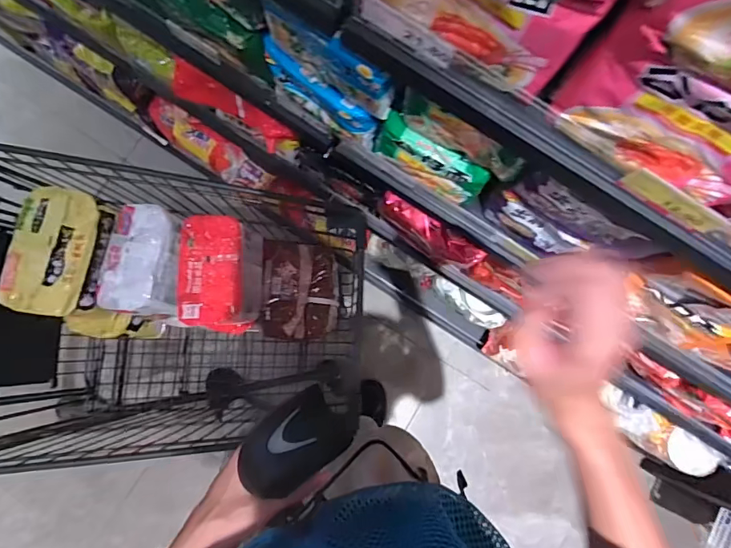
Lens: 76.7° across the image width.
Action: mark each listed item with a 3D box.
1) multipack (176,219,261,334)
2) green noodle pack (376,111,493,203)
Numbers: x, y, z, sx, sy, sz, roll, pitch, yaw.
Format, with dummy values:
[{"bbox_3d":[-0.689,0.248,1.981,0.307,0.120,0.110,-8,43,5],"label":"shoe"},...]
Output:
[{"bbox_3d":[-0.250,0.003,0.808,0.124,0.096,0.191,-1,83,-6],"label":"multipack"},{"bbox_3d":[0.090,-0.153,0.649,0.160,0.107,0.024,30,81,-1],"label":"green noodle pack"}]

